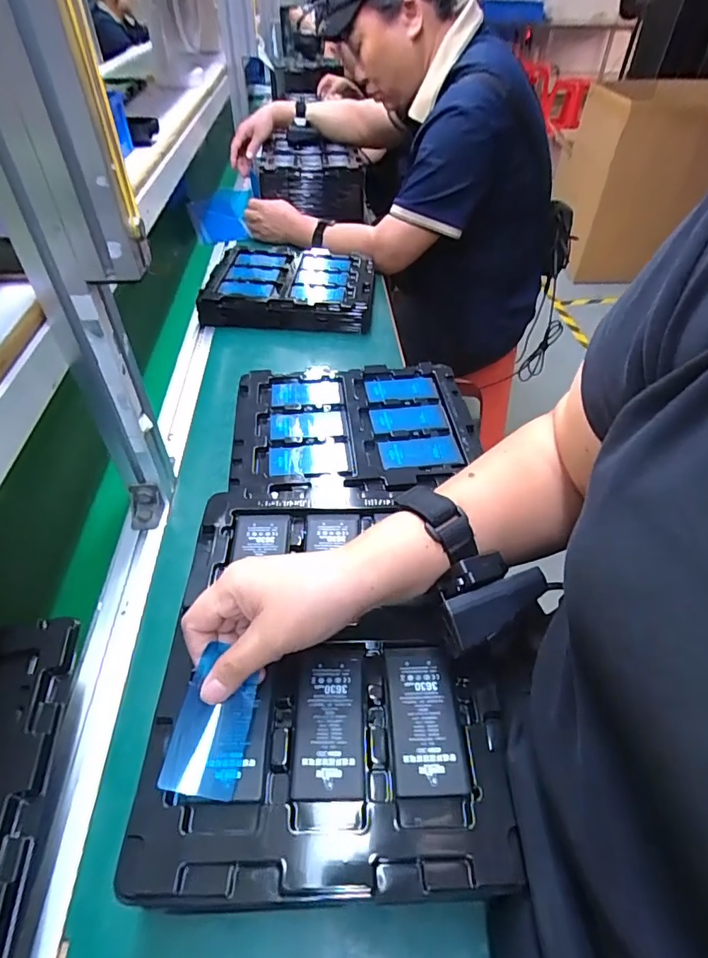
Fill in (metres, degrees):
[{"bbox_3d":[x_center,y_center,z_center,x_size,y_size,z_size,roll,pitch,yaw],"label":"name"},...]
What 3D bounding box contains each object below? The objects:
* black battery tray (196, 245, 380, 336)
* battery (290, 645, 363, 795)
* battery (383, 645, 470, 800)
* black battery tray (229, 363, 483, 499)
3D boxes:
[{"bbox_3d":[-0.105,-0.340,0.862,0.280,0.045,0.225,3,46,3],"label":"black battery tray"},{"bbox_3d":[-0.015,0.150,0.312,0.042,0.004,0.091,0,46,0],"label":"battery"},{"bbox_3d":[0.045,0.150,0.313,0.043,0.005,0.088,-1,46,-2],"label":"battery"},{"bbox_3d":[0.000,-0.065,0.578,0.273,0.018,0.219,-2,45,-5],"label":"black battery tray"}]

